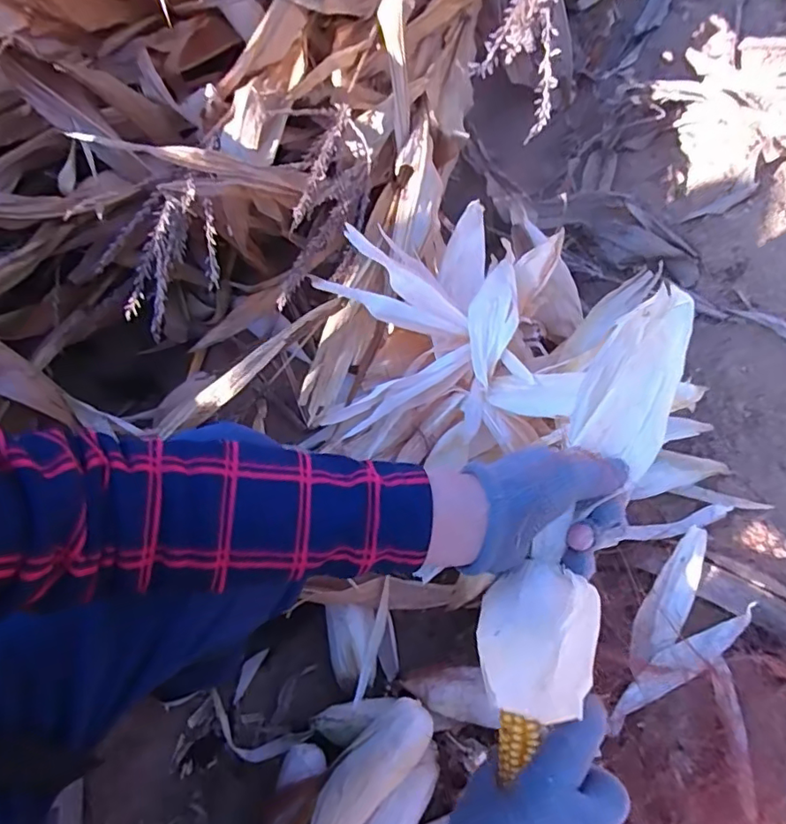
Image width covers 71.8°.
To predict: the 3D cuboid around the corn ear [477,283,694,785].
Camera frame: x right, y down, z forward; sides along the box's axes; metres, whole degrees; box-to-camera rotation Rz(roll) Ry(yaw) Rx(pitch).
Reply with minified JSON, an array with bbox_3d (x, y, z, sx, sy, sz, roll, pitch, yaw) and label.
[{"bbox_3d":[0.122,0.056,0.329,0.069,0.063,0.304,25,75,10],"label":"corn ear"}]

